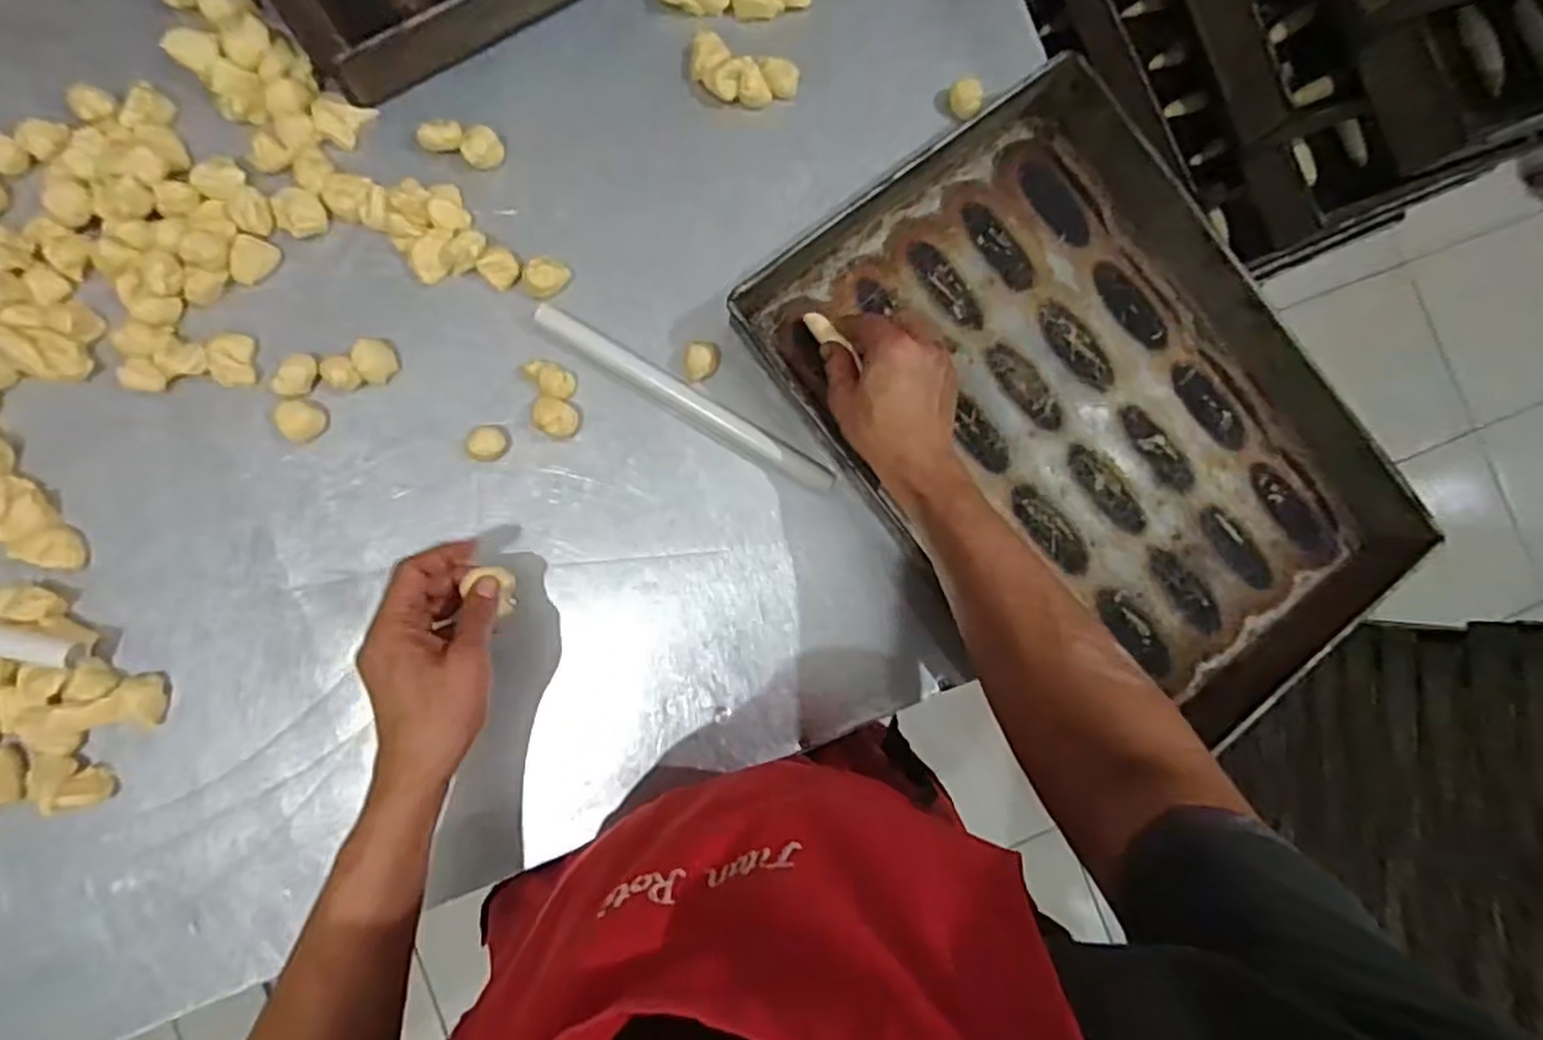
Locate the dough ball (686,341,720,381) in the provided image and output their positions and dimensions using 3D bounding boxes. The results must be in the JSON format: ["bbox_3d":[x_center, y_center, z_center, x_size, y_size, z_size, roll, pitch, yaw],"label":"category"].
[{"bbox_3d":[-0.056,-0.127,0.608,0.025,0.027,0.030,10,85,-6],"label":"dough ball"}]

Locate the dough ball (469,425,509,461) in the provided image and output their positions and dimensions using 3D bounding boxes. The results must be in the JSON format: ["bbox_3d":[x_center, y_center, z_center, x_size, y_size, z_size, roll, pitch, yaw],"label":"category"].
[{"bbox_3d":[-0.218,-0.059,0.584,0.025,0.020,0.029,16,84,-5],"label":"dough ball"}]

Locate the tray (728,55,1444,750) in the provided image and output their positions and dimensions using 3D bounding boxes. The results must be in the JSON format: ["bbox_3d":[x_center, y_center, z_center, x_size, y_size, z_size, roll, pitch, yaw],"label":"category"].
[{"bbox_3d":[0.260,-0.076,0.619,0.357,0.061,0.516,-37,91,-8],"label":"tray"}]

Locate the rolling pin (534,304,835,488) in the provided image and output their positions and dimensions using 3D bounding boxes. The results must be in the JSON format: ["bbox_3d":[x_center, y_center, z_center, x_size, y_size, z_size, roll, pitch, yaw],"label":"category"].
[{"bbox_3d":[-0.068,-0.095,0.610,0.263,0.018,0.022,31,83,-4],"label":"rolling pin"}]

